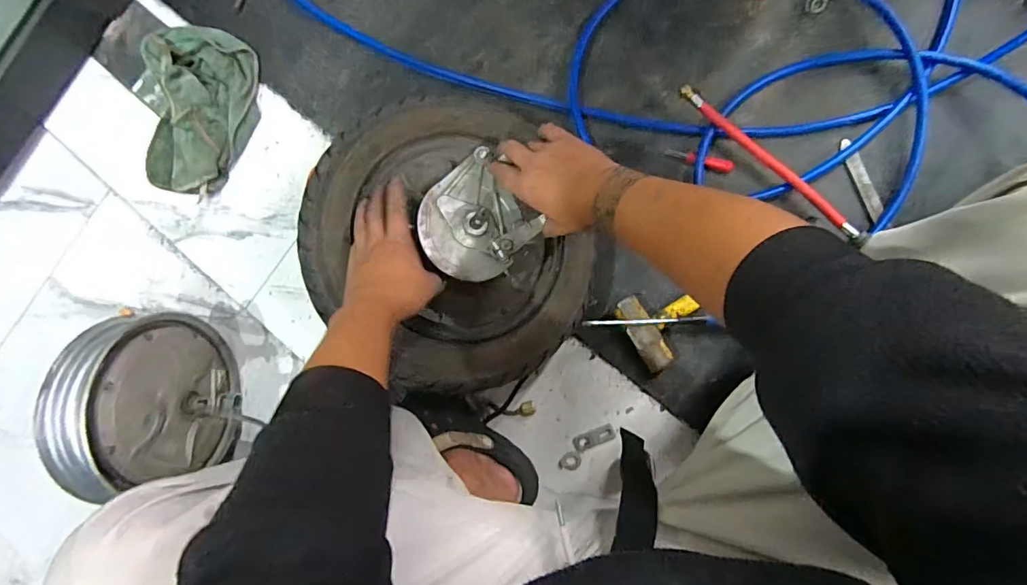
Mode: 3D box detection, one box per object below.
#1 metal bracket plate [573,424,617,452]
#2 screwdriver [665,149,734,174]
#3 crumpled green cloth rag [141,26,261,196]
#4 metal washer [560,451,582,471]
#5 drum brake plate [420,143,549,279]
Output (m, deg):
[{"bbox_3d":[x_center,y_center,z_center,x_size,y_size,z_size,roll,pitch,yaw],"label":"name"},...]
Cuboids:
[{"bbox_3d":[0.124,0.224,0.755,0.066,0.004,0.024,-25,87,8],"label":"metal bracket plate"},{"bbox_3d":[0.273,-0.193,0.722,0.097,0.018,0.018,16,93,8],"label":"screwdriver"},{"bbox_3d":[-0.535,-0.306,0.826,0.191,0.056,0.273,11,92,8],"label":"crumpled green cloth rag"},{"bbox_3d":[0.089,0.262,0.762,0.029,0.004,0.029,0,91,9],"label":"metal washer"},{"bbox_3d":[-0.035,-0.091,0.576,0.154,0.052,0.133,-44,96,-16],"label":"drum brake plate"}]

